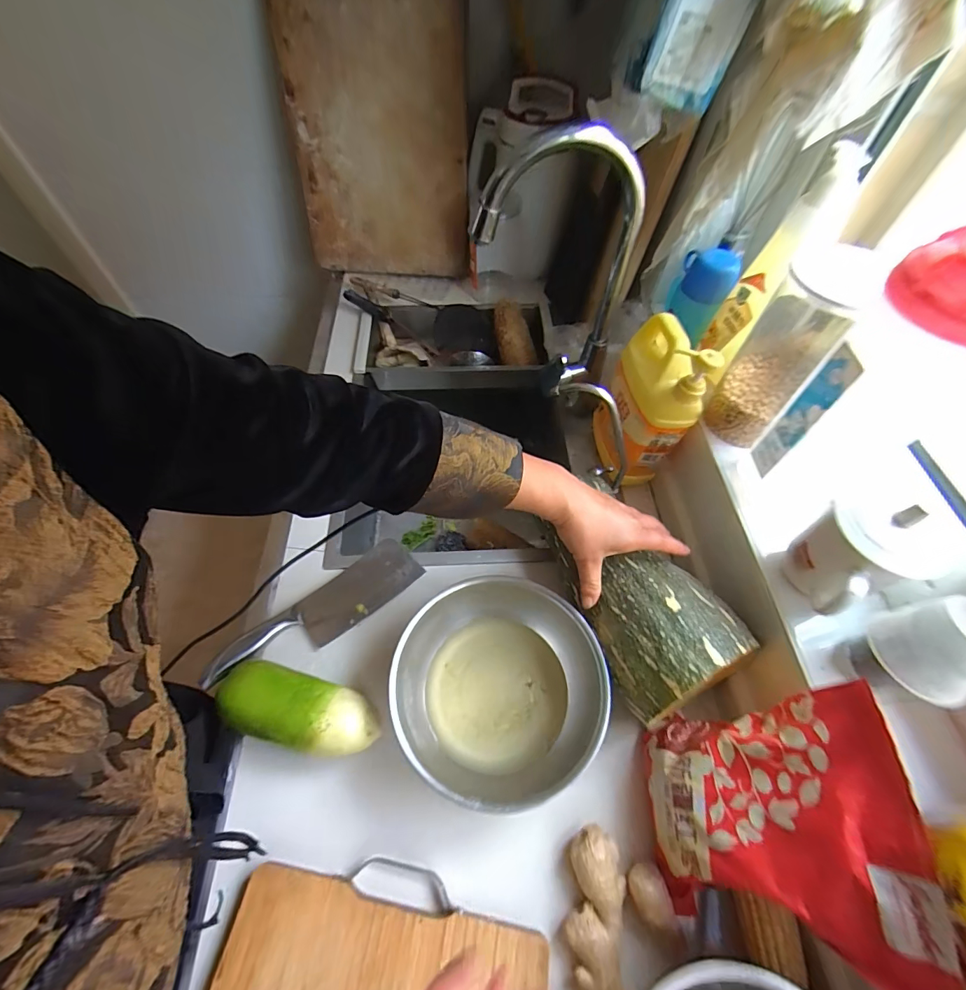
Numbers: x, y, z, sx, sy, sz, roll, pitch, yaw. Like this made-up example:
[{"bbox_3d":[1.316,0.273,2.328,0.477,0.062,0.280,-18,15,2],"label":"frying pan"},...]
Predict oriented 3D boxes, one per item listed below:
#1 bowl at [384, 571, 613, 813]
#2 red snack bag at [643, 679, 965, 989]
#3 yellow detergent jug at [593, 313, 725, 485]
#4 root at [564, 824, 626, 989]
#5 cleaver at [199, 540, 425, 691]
[{"bbox_3d":[0.018,0.212,0.481,0.212,0.088,0.214,0,58,-1],"label":"bowl"},{"bbox_3d":[0.239,0.279,0.369,0.047,0.218,0.180,33,45,-28],"label":"red snack bag"},{"bbox_3d":[0.228,-0.127,0.605,0.091,0.217,0.158,4,58,1],"label":"yellow detergent jug"},{"bbox_3d":[0.103,0.405,0.392,0.050,0.030,0.158,7,58,3],"label":"root"},{"bbox_3d":[-0.207,0.152,0.551,0.271,0.020,0.075,-37,65,-21],"label":"cleaver"}]

